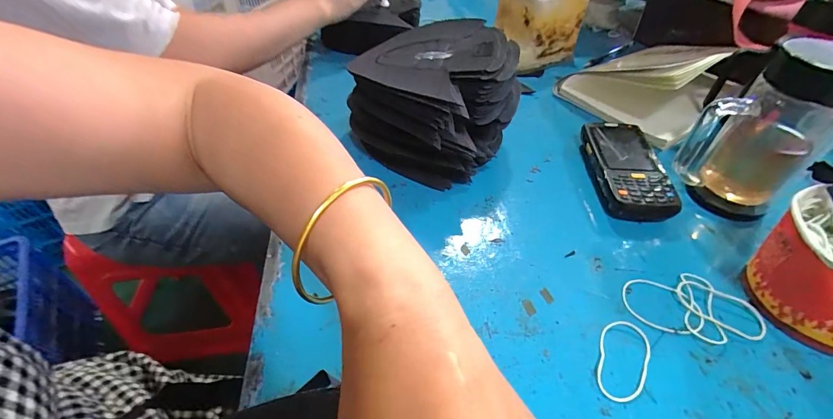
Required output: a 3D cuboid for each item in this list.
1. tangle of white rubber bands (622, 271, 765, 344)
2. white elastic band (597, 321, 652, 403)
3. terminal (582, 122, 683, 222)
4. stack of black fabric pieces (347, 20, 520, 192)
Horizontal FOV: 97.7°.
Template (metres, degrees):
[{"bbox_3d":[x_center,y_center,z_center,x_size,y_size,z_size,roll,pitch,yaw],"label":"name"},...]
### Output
[{"bbox_3d":[0.230,0.081,0.306,0.103,0.007,0.063,-3,45,-4],"label":"tangle of white rubber bands"},{"bbox_3d":[0.155,0.112,0.275,0.036,0.004,0.067,27,50,24],"label":"white elastic band"},{"bbox_3d":[0.237,-0.047,0.417,0.072,0.028,0.144,6,45,5],"label":"terminal"},{"bbox_3d":[0.018,-0.129,0.433,0.185,0.114,0.209,3,45,2],"label":"stack of black fabric pieces"}]

